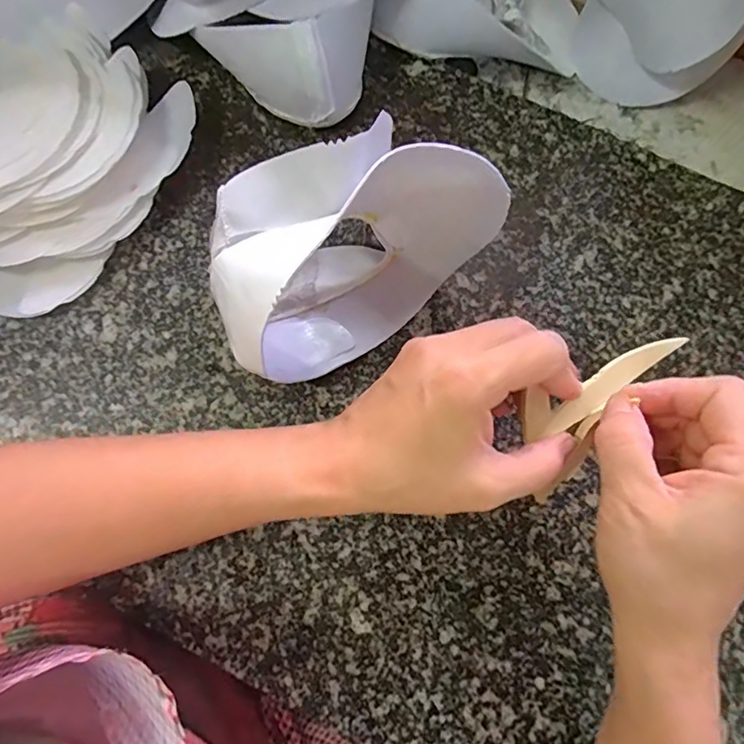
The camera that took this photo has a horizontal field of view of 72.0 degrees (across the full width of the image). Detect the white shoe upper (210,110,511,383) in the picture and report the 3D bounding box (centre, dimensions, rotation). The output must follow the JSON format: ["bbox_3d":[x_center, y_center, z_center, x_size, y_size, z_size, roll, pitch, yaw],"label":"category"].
[{"bbox_3d":[-0.013,-0.065,0.259,0.146,0.105,0.084,-29,79,-6],"label":"white shoe upper"}]

